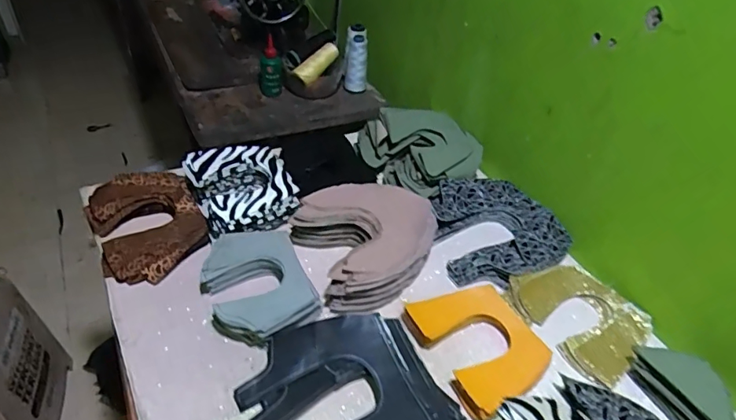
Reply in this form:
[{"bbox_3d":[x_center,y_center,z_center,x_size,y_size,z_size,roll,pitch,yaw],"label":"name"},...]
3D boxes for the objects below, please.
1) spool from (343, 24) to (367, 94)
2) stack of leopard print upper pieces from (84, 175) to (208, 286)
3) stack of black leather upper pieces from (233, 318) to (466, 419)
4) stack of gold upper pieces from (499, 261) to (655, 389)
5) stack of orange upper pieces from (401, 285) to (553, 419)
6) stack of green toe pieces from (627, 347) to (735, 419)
[{"bbox_3d":[-0.023,-0.306,1.057,0.048,0.122,0.051,4,41,-4],"label":"spool"},{"bbox_3d":[-0.304,0.021,0.712,0.138,0.050,0.172,-21,47,-23],"label":"stack of leopard print upper pieces"},{"bbox_3d":[-0.020,0.204,0.534,0.187,0.025,0.199,-21,47,-23],"label":"stack of black leather upper pieces"},{"bbox_3d":[0.274,0.133,0.657,0.135,0.034,0.159,-24,48,-26],"label":"stack of gold upper pieces"},{"bbox_3d":[0.130,0.156,0.608,0.119,0.024,0.154,-21,47,-23],"label":"stack of orange upper pieces"},{"bbox_3d":[0.357,0.207,0.564,0.055,0.049,0.133,-15,44,-23],"label":"stack of green toe pieces"}]

